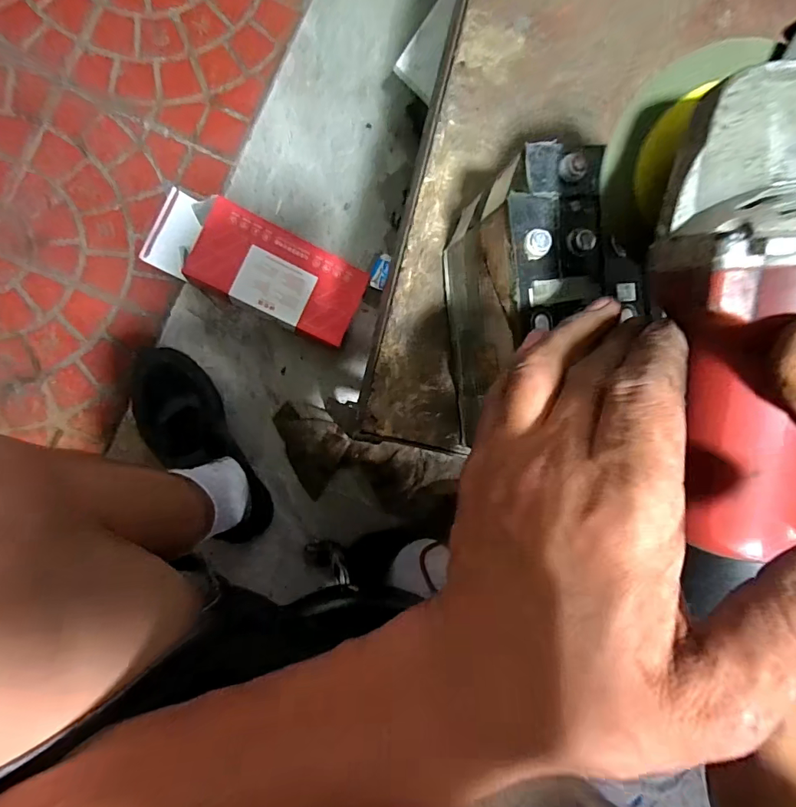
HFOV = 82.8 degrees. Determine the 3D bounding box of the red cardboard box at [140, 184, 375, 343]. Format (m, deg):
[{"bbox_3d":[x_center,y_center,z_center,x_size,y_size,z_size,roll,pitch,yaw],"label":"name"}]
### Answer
[{"bbox_3d":[-0.195,-0.190,0.619,0.293,0.071,0.117,25,86,-6],"label":"red cardboard box"}]

